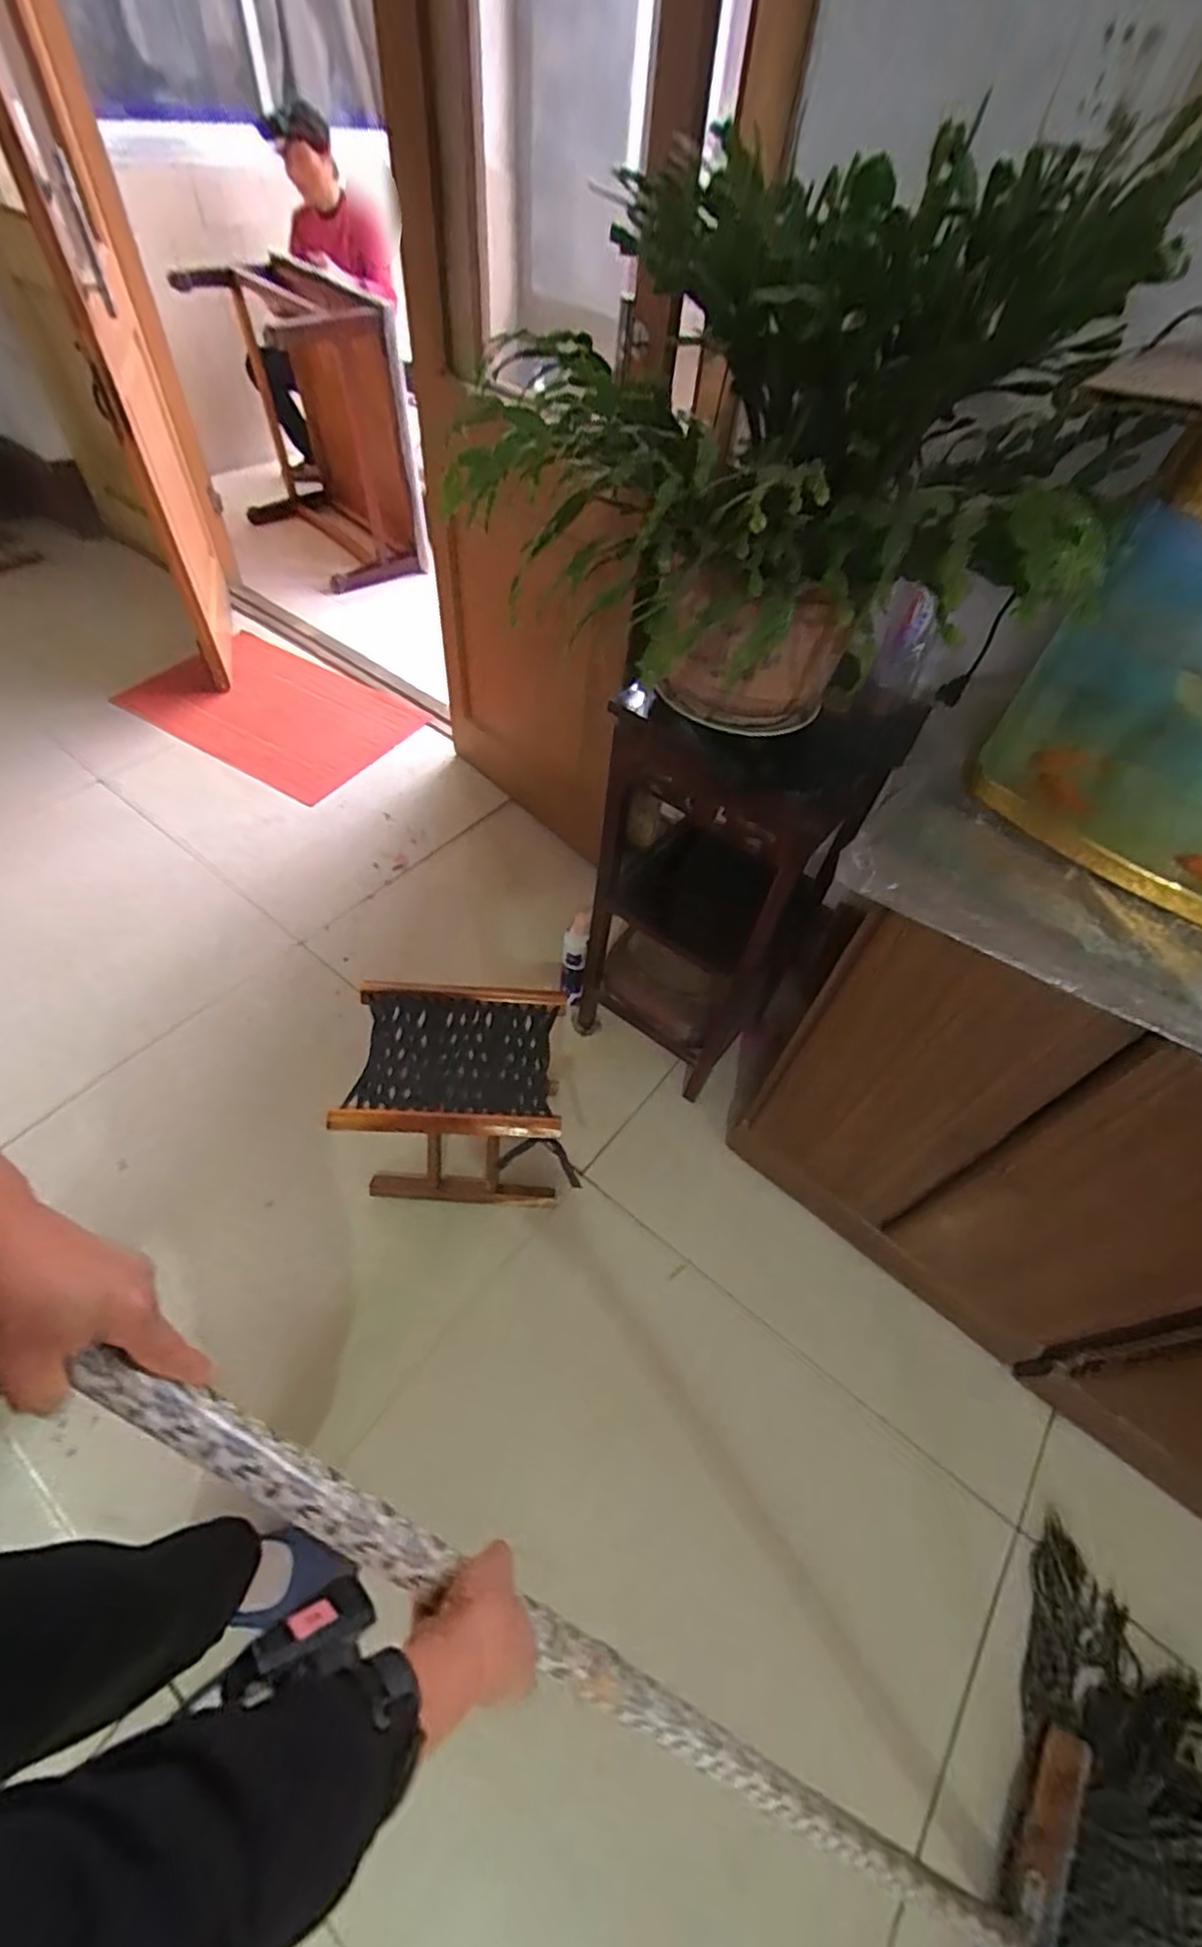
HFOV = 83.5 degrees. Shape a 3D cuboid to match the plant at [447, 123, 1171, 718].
[{"bbox_3d":[0.187,-0.438,0.612,0.487,0.399,0.408,39,59,22],"label":"plant"}]

